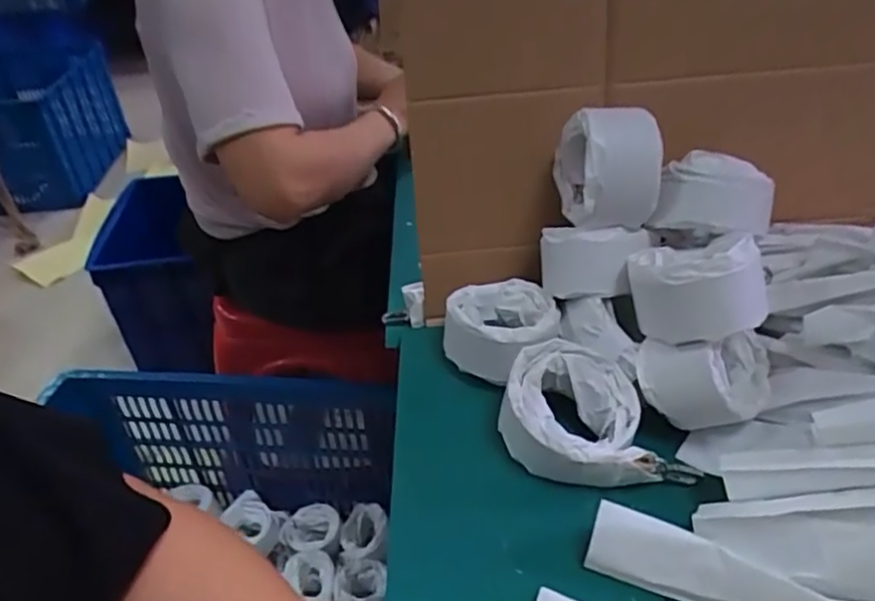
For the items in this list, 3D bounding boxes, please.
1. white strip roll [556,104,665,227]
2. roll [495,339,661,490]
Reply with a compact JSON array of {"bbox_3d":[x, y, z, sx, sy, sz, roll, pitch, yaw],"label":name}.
[{"bbox_3d":[0.130,-0.098,0.490,0.058,0.081,0.094,-6,37,-4],"label":"white strip roll"},{"bbox_3d":[0.096,0.086,0.456,0.095,0.066,0.092,-2,37,2],"label":"roll"}]

